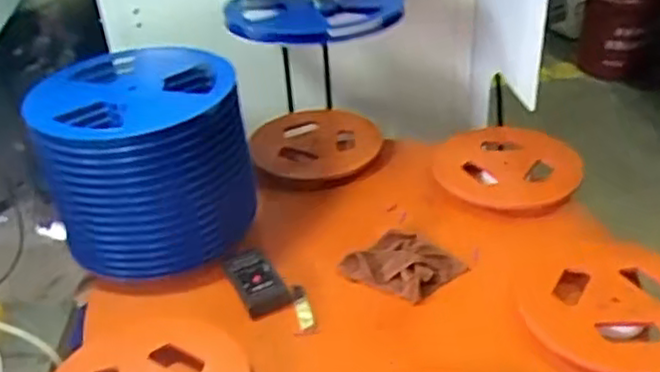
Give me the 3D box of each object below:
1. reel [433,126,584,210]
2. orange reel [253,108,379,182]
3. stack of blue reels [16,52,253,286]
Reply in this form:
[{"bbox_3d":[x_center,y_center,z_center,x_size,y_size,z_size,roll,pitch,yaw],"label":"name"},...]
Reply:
[{"bbox_3d":[0.337,-0.041,1.337,0.267,0.039,0.242,0,34,6],"label":"reel"},{"bbox_3d":[-0.025,-0.092,1.468,0.271,0.038,0.250,-3,33,2],"label":"orange reel"},{"bbox_3d":[-0.300,-0.040,1.202,0.303,0.288,0.291,-2,33,3],"label":"stack of blue reels"}]

